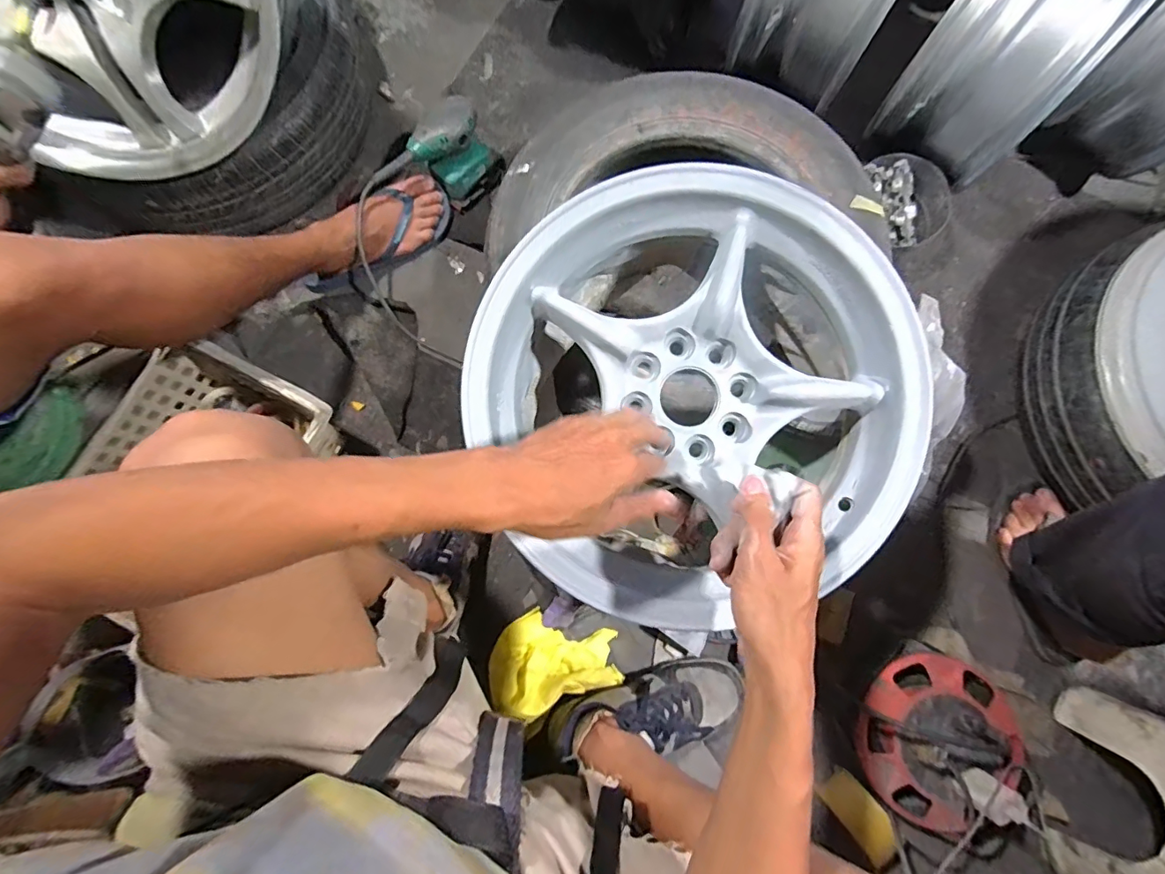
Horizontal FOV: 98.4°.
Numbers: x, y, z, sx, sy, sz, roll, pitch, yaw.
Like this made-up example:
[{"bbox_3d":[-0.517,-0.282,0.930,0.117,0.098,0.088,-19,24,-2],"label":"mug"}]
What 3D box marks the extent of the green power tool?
[{"bbox_3d":[-0.197,-0.453,0.814,0.082,0.136,0.136,44,82,7],"label":"green power tool"}]

